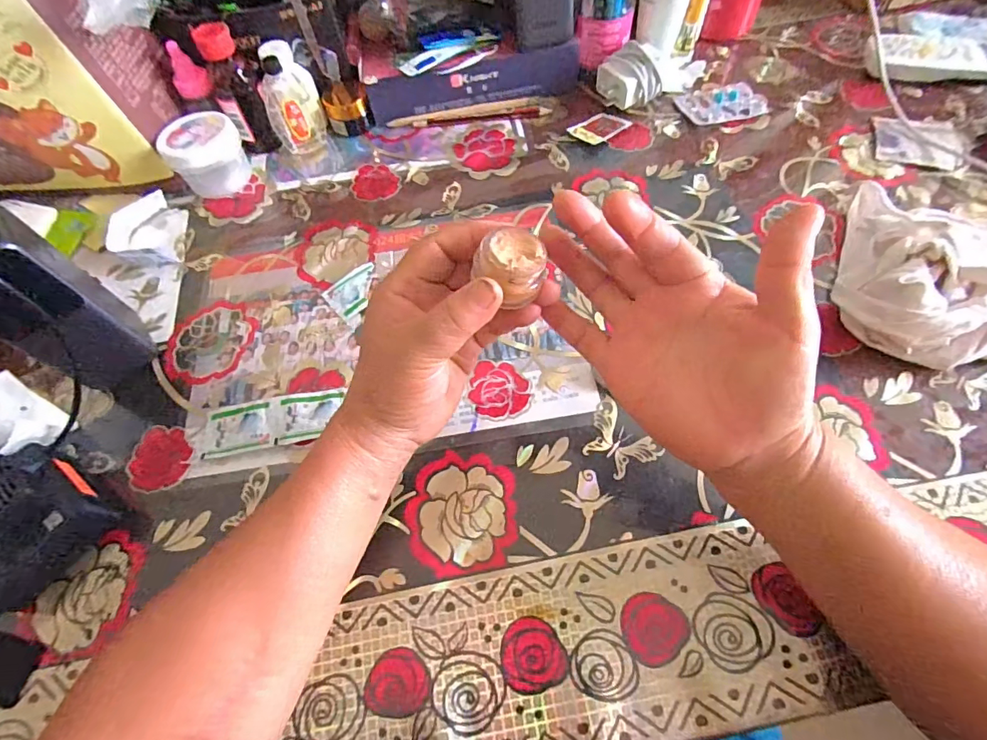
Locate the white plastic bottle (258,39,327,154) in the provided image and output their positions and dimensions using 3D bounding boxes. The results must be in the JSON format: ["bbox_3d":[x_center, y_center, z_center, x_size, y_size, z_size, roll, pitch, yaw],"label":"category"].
[{"bbox_3d":[-0.195,-0.261,0.463,0.049,0.085,0.042,-23,63,-8],"label":"white plastic bottle"}]

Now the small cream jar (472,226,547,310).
[{"bbox_3d":[0.009,-0.049,0.225,0.030,0.021,0.031,-2,62,3],"label":"small cream jar"}]

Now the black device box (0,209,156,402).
[{"bbox_3d":[-0.292,-0.039,0.320,0.049,0.144,0.061,27,67,17],"label":"black device box"}]

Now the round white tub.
[{"bbox_3d":[-0.271,-0.203,0.455,0.066,0.053,0.064,-42,67,-17],"label":"round white tub"}]

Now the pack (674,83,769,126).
[{"bbox_3d":[0.230,-0.267,0.481,0.081,0.004,0.054,-11,62,-2],"label":"pack"}]

